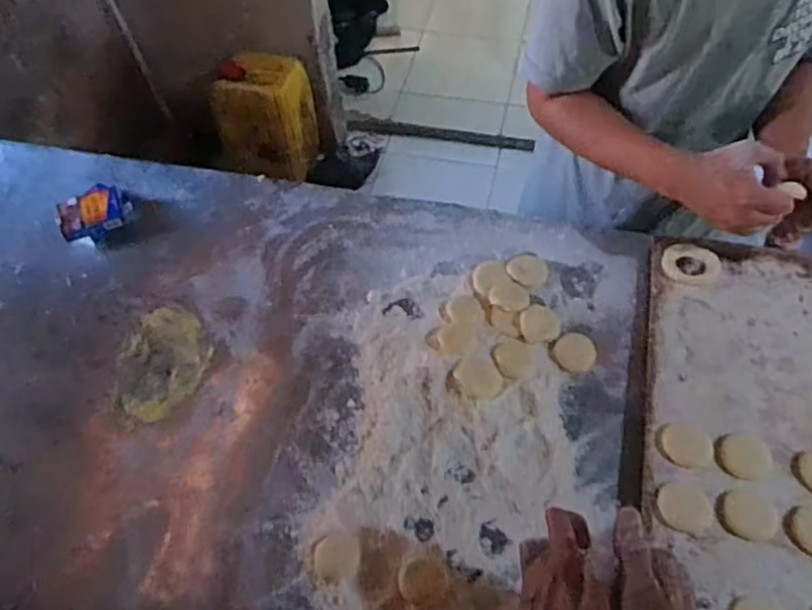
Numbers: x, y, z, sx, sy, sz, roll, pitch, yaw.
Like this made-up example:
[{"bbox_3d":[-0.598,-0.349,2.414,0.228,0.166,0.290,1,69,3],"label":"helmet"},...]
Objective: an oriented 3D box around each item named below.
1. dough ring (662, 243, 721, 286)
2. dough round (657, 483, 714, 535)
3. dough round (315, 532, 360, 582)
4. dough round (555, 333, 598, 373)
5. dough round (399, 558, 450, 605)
[{"bbox_3d":[0.373,-0.053,0.863,0.071,0.011,0.057,20,58,15],"label":"dough ring"},{"bbox_3d":[0.290,0.210,0.685,0.053,0.007,0.047,26,60,19],"label":"dough round"},{"bbox_3d":[-0.070,0.257,0.677,0.045,0.004,0.045,-1,55,1],"label":"dough round"},{"bbox_3d":[0.211,0.058,0.819,0.051,0.007,0.048,-1,55,1],"label":"dough round"},{"bbox_3d":[0.019,0.285,0.683,0.050,0.004,0.043,-10,55,-5],"label":"dough round"}]

